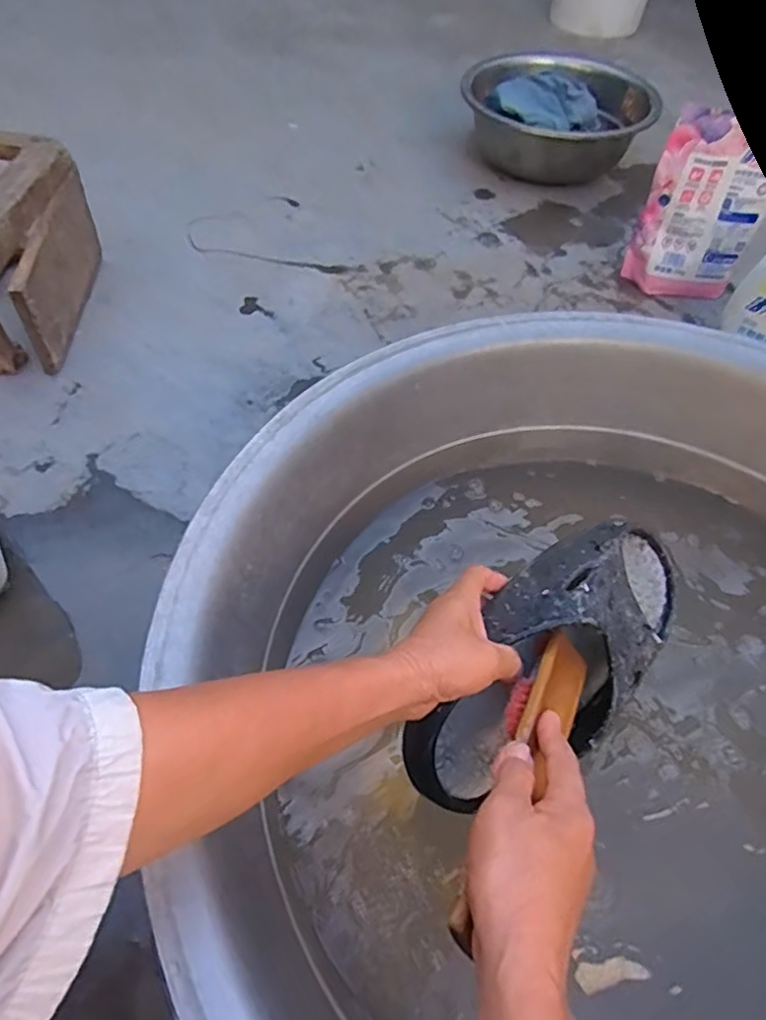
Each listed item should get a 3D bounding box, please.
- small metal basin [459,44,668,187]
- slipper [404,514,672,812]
[{"bbox_3d":[0.363,-0.814,1.285,0.357,0.157,0.353,2,53,-2],"label":"small metal basin"},{"bbox_3d":[0.124,0.106,0.454,0.264,0.075,0.112,-39,106,-20],"label":"slipper"}]

